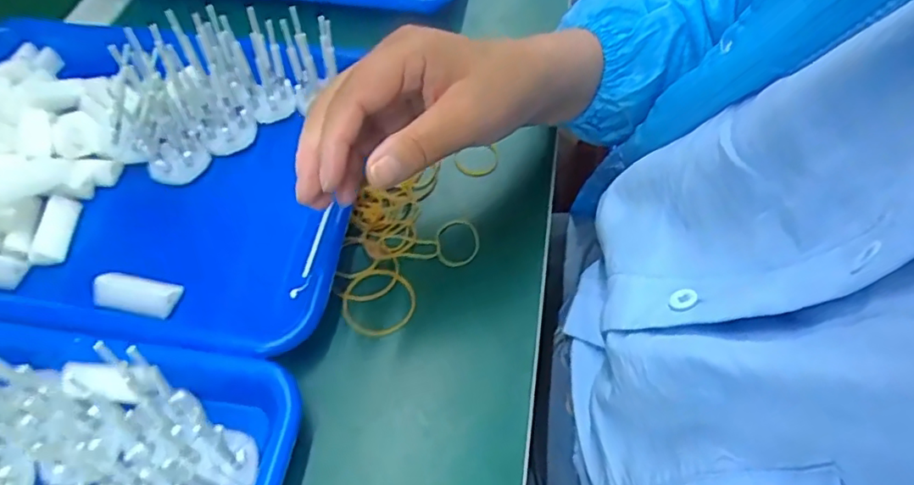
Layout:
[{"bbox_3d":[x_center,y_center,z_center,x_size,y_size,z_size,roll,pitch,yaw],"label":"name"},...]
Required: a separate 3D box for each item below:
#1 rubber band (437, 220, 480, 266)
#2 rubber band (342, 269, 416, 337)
[{"bbox_3d":[0.000,-0.002,0.370,0.028,0.006,0.034,-5,61,-3],"label":"rubber band"},{"bbox_3d":[-0.048,0.037,0.347,0.042,0.006,0.045,4,62,-8],"label":"rubber band"}]

